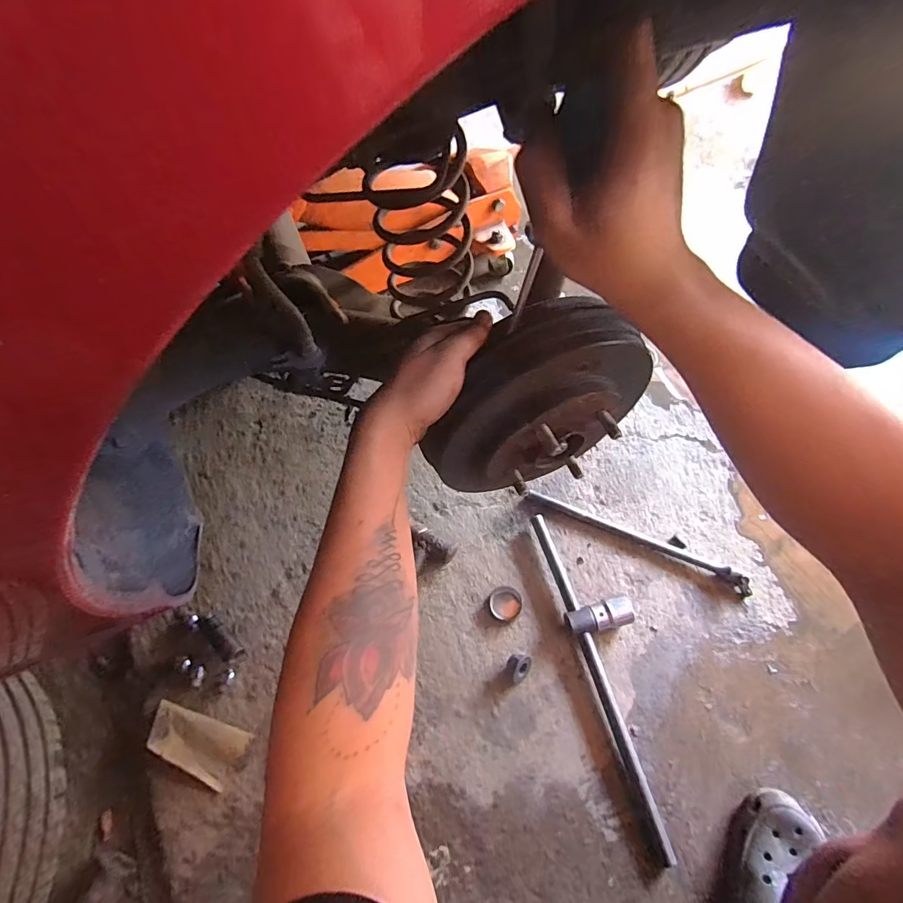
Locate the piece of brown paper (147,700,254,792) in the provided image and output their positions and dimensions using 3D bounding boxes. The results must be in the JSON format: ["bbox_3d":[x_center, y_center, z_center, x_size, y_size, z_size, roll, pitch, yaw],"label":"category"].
[{"bbox_3d":[-0.347,0.398,0.620,0.133,0.017,0.065,28,65,-3],"label":"piece of brown paper"}]

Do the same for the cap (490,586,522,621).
[{"bbox_3d":[0.085,0.239,0.715,0.048,0.007,0.050,0,63,0],"label":"cap"}]

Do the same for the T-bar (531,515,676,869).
[{"bbox_3d":[0.241,0.297,0.662,0.104,0.043,0.460,-15,64,-8],"label":"T-bar"}]

